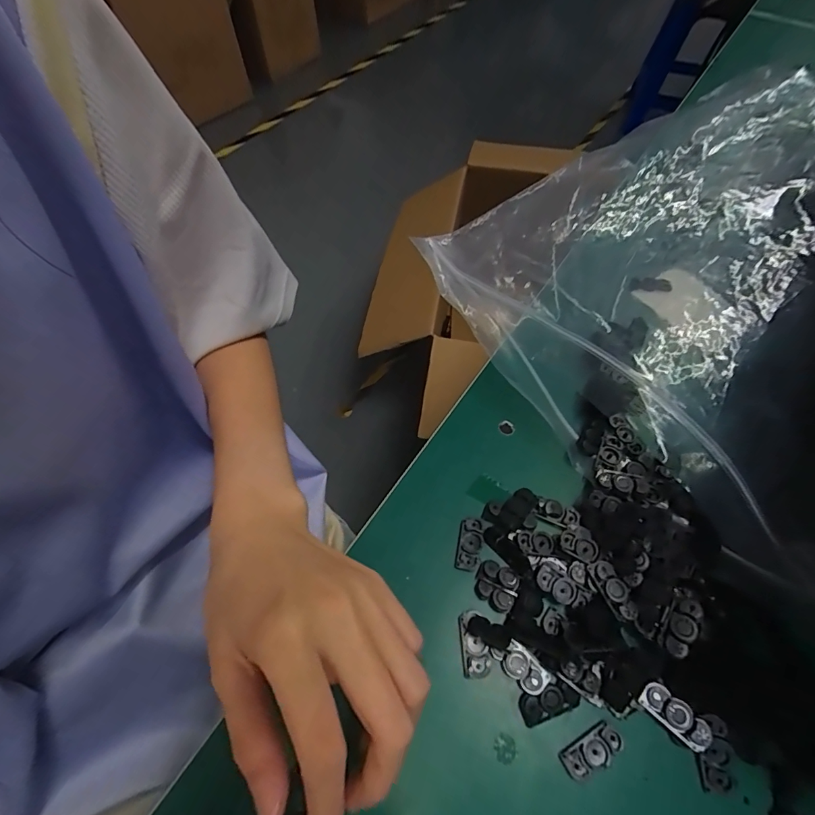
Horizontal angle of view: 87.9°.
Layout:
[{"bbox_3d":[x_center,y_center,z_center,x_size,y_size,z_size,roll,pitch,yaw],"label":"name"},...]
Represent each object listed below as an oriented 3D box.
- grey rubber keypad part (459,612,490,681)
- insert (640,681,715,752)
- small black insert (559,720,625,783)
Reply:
[{"bbox_3d":[0.032,0.116,0.207,0.013,0.004,0.029,-3,61,-2],"label":"grey rubber keypad part"},{"bbox_3d":[0.120,0.137,0.188,0.029,0.005,0.013,39,67,19],"label":"insert"},{"bbox_3d":[0.081,0.151,0.185,0.028,0.004,0.012,-24,64,-13],"label":"small black insert"}]

